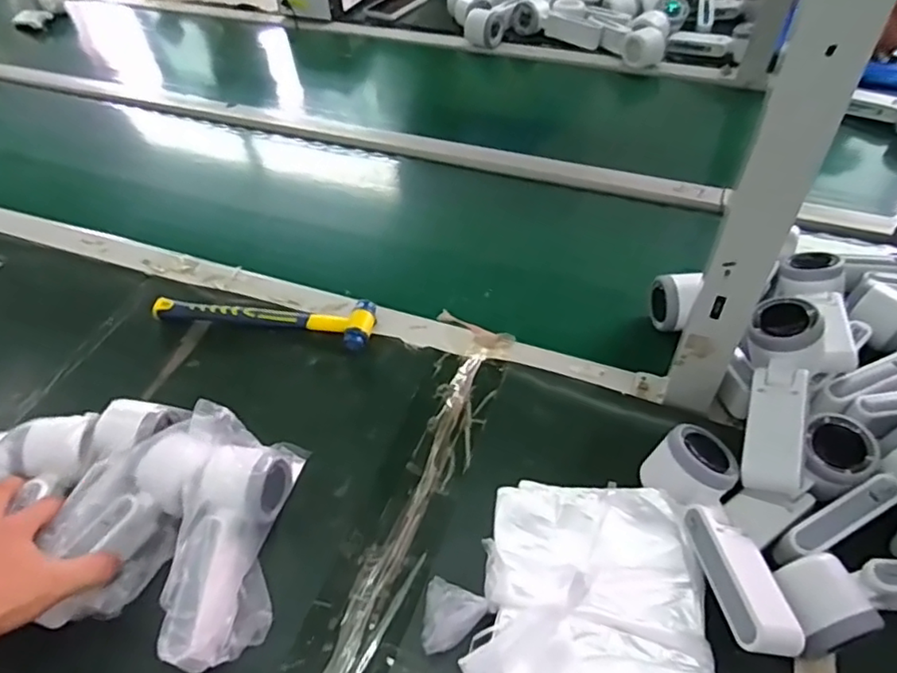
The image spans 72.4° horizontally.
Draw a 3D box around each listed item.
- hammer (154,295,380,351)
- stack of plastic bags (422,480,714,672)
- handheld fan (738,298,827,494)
[{"bbox_3d":[-0.198,-0.025,0.666,0.239,0.023,0.058,7,50,9],"label":"hammer"},{"bbox_3d":[0.079,0.214,0.417,0.192,0.065,0.227,2,49,5],"label":"stack of plastic bags"},{"bbox_3d":[0.271,0.044,0.499,0.056,0.046,0.168,14,64,15],"label":"handheld fan"}]

